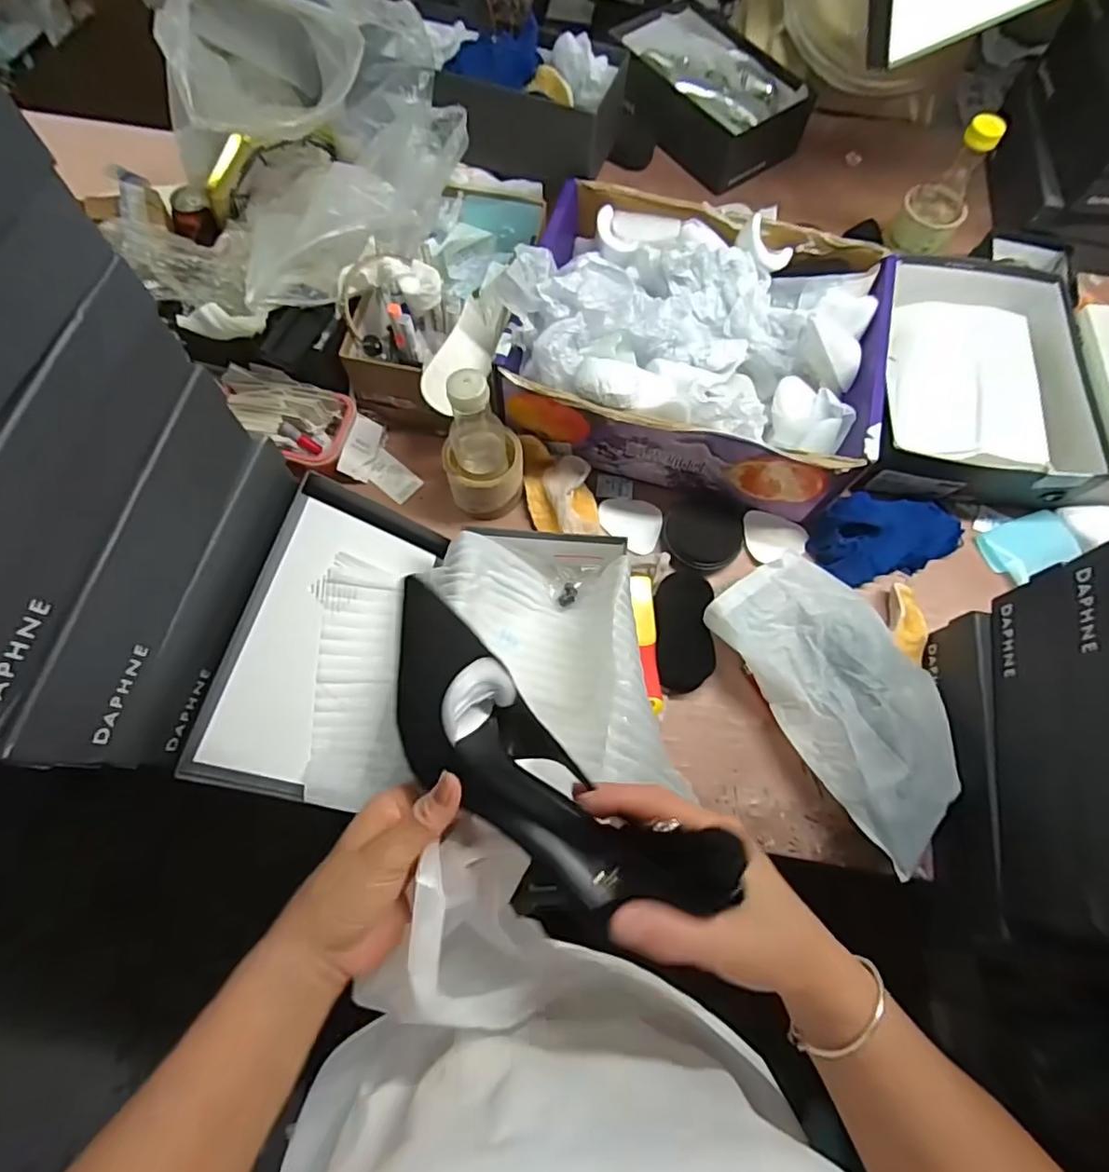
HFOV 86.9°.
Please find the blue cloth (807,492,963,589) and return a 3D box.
[{"bbox_3d":[0.403,-0.065,0.711,0.180,0.038,0.102,-12,71,-6],"label":"blue cloth"}]

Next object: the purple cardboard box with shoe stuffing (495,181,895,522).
[{"bbox_3d":[0.166,-0.294,0.696,0.401,0.153,0.323,17,71,4],"label":"purple cardboard box with shoe stuffing"}]

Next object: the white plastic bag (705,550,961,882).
[{"bbox_3d":[0.303,0.100,0.596,0.160,0.048,0.286,-28,73,-11],"label":"white plastic bag"}]

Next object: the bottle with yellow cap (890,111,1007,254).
[{"bbox_3d":[0.524,-0.527,0.778,0.075,0.152,0.066,31,72,9],"label":"bottle with yellow cap"}]

